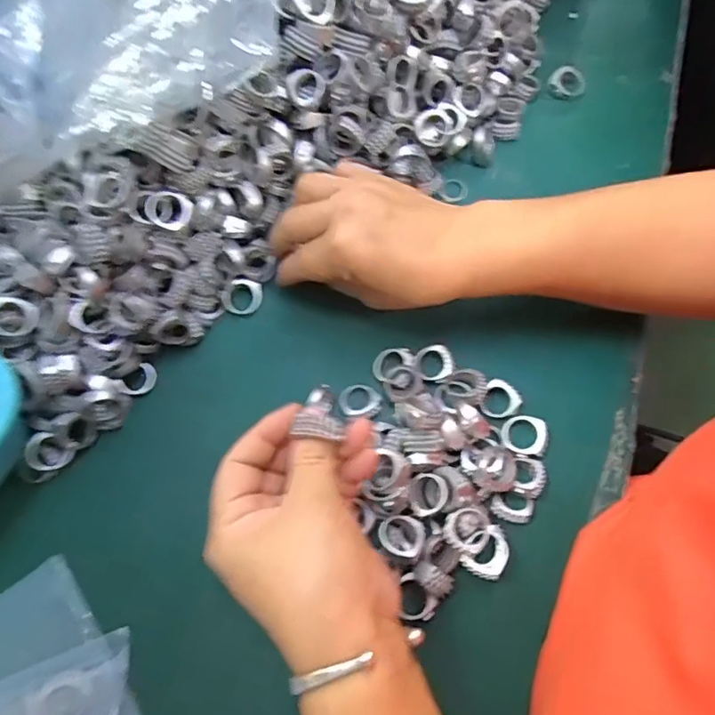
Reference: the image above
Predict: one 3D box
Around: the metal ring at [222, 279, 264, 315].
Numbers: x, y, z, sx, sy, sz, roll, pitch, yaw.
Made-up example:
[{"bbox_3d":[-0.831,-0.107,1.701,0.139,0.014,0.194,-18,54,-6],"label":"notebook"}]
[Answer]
[{"bbox_3d":[-0.078,-0.042,0.359,0.026,0.007,0.022,3,70,3],"label":"metal ring"}]

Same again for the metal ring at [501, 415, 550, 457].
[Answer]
[{"bbox_3d":[0.101,0.047,0.321,0.027,0.010,0.023,15,70,7],"label":"metal ring"}]

